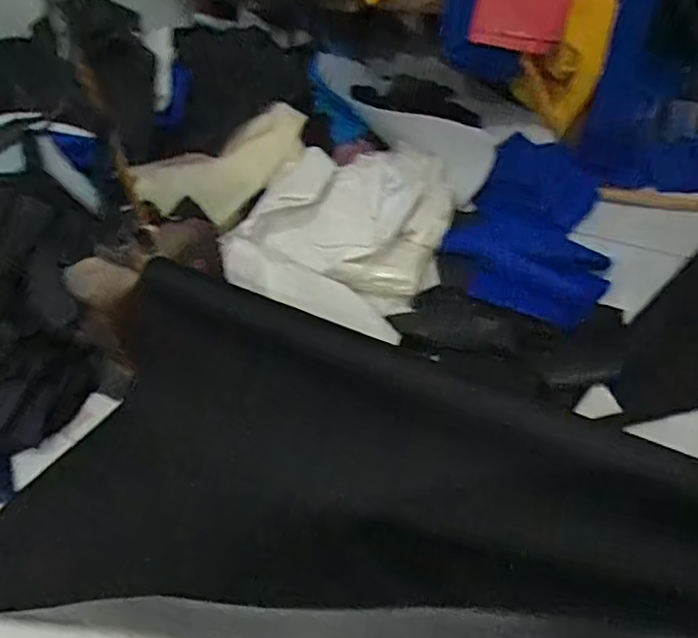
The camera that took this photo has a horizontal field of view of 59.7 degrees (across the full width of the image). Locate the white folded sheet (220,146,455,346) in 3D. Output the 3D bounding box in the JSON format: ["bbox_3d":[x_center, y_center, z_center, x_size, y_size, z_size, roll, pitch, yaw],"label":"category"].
[{"bbox_3d":[-0.008,-0.260,1.668,0.578,0.140,0.625,13,69,-7],"label":"white folded sheet"}]

